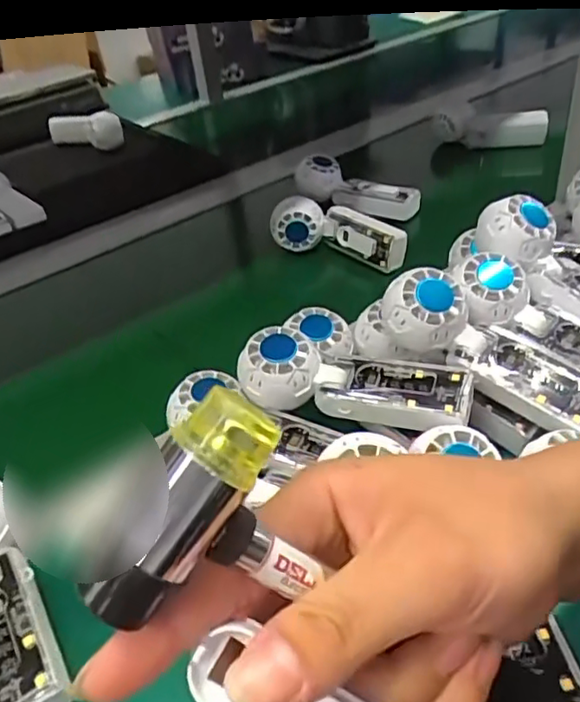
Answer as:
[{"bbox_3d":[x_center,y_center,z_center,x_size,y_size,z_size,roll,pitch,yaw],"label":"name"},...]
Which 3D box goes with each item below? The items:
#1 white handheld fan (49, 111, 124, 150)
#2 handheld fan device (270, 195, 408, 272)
[{"bbox_3d":[-0.362,-0.399,1.068,0.178,0.047,0.050,20,48,32],"label":"white handheld fan"},{"bbox_3d":[0.060,-0.140,0.701,0.172,0.063,0.055,17,46,30],"label":"handheld fan device"}]

